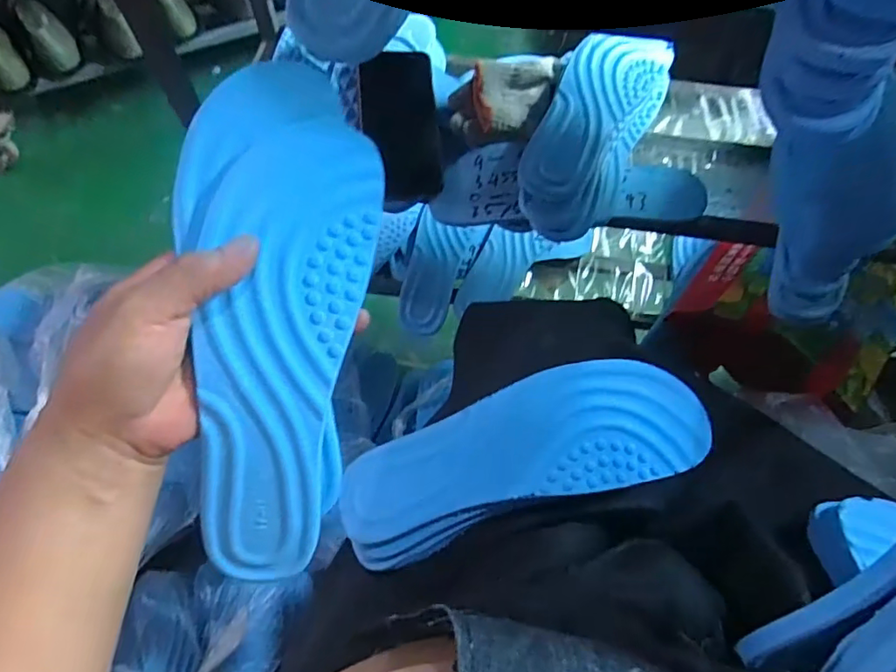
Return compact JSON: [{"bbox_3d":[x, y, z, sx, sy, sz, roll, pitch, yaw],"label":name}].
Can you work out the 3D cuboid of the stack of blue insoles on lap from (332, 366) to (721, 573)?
[{"bbox_3d":[0.047,0.079,0.369,0.247,0.032,0.084,-20,67,4],"label":"stack of blue insoles on lap"}]

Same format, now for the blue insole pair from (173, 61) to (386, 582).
[{"bbox_3d":[-0.091,-0.005,0.285,0.094,0.036,0.271,4,93,1],"label":"blue insole pair"}]

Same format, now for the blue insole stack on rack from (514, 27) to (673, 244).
[{"bbox_3d":[0.140,-0.198,0.511,0.088,0.043,0.244,25,68,10],"label":"blue insole stack on rack"}]

